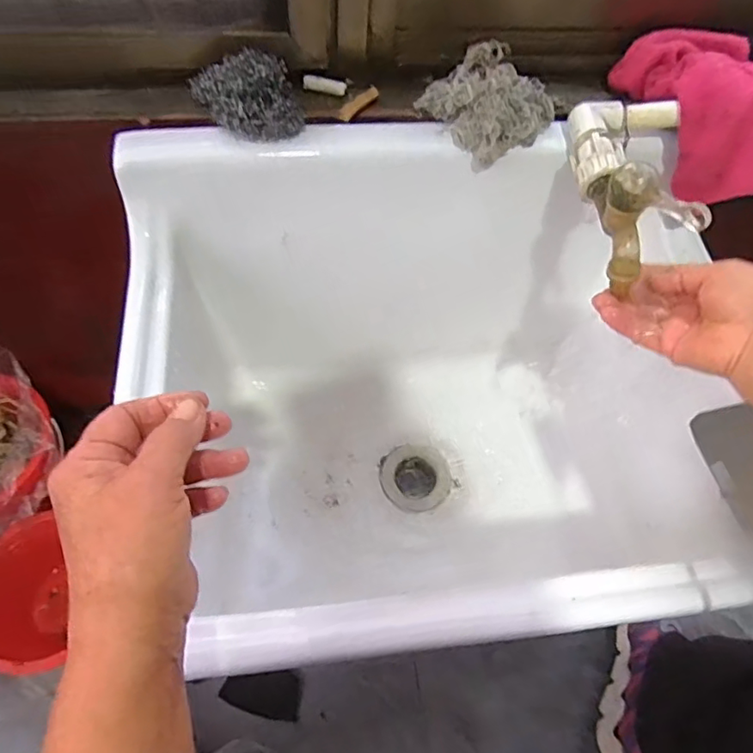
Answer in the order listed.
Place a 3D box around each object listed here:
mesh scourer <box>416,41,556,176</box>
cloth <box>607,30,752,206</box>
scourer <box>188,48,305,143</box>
[{"bbox_3d":[0.097,-0.239,0.485,0.102,0.047,0.100,-32,67,-20],"label":"mesh scourer"},{"bbox_3d":[0.296,-0.239,0.492,0.096,0.078,0.161,-18,63,-14],"label":"cloth"},{"bbox_3d":[-0.105,-0.225,0.450,0.087,0.044,0.065,-8,61,-9],"label":"scourer"}]

